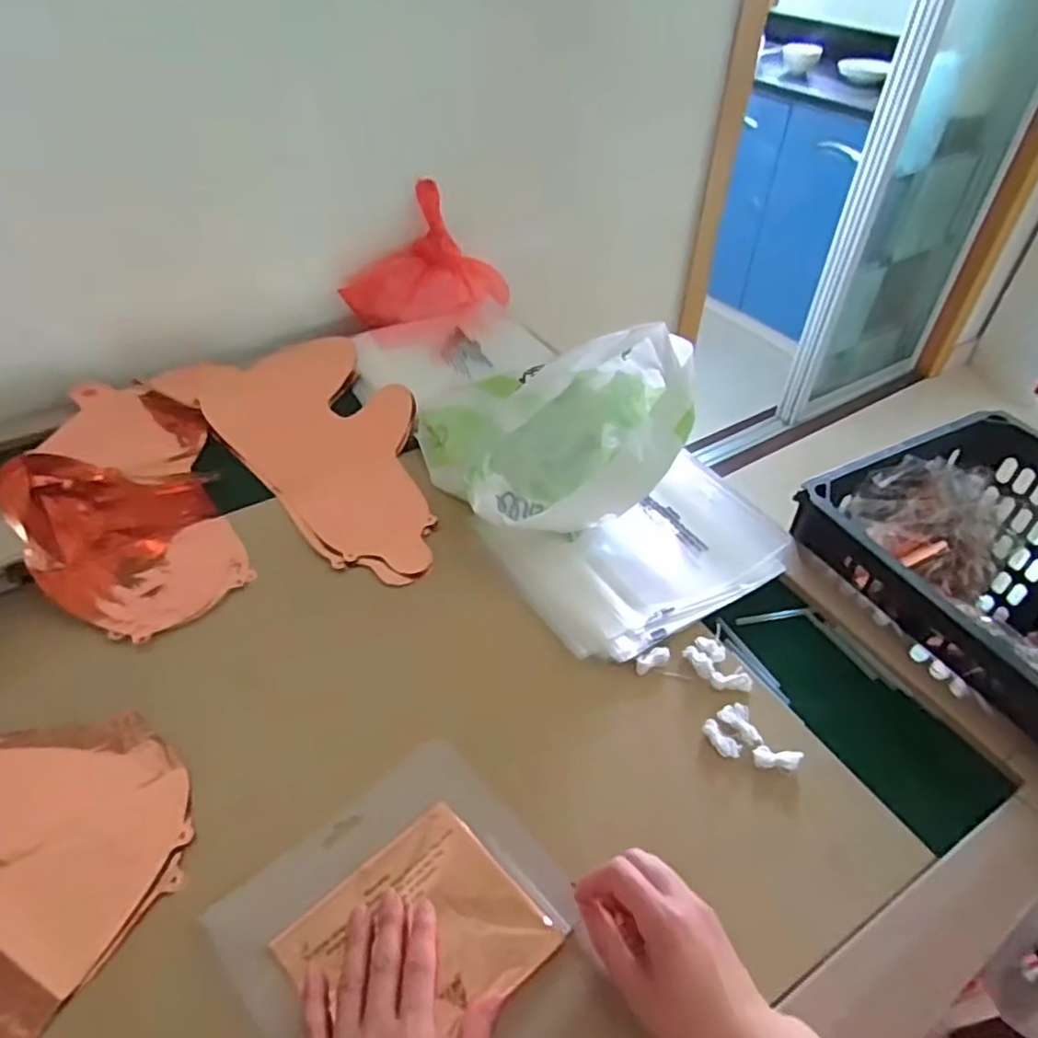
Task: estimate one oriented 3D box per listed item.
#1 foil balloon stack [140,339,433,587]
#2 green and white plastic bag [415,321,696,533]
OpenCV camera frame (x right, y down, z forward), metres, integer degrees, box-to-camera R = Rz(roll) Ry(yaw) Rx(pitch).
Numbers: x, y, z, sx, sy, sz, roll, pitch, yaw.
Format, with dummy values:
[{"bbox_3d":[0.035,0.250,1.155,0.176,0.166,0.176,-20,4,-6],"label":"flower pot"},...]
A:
[{"bbox_3d":[-0.212,-0.095,0.789,0.210,0.021,0.442,-32,55,-31],"label":"foil balloon stack"},{"bbox_3d":[0.040,-0.106,0.703,0.246,0.167,0.226,-21,48,-22],"label":"green and white plastic bag"}]

